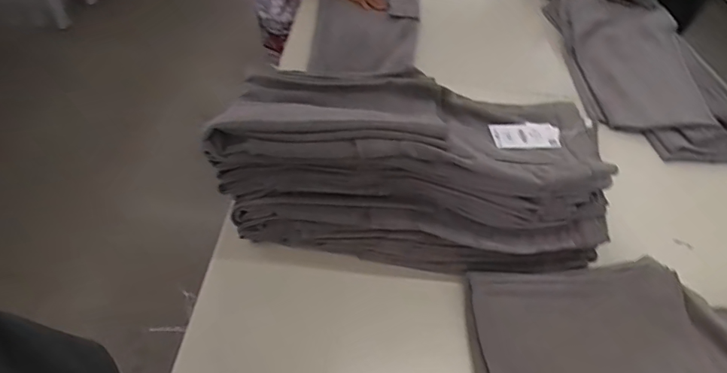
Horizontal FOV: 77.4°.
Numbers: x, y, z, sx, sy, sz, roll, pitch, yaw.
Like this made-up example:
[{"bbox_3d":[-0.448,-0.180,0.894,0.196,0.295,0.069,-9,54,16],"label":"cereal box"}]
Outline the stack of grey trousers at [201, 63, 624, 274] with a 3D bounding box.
[{"bbox_3d":[0.090,-0.052,0.805,0.656,0.251,0.281,7,47,0],"label":"stack of grey trousers"}]

